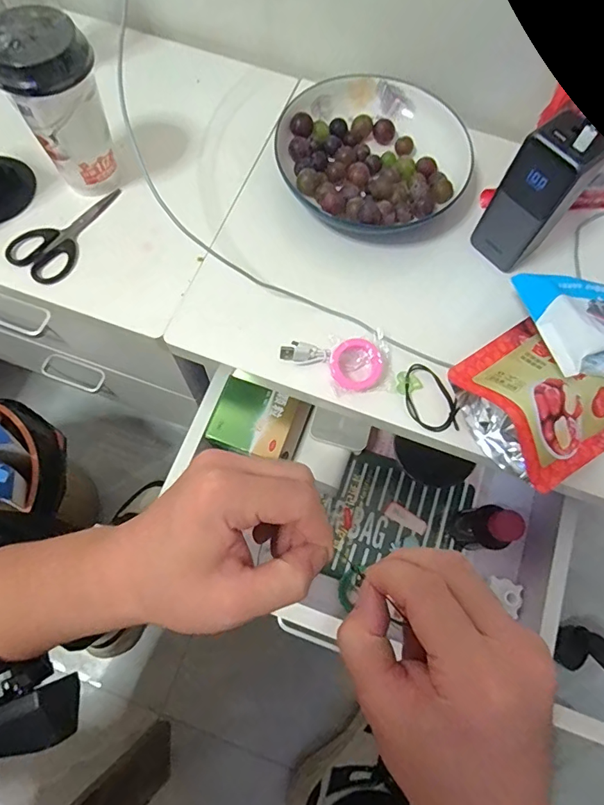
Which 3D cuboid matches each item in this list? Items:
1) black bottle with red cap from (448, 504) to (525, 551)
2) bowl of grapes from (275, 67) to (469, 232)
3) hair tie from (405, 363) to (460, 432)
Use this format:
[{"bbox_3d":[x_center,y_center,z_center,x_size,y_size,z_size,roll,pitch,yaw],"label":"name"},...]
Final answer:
[{"bbox_3d":[0.187,0.130,0.471,0.032,0.098,0.039,-41,77,-15],"label":"black bottle with red cap"},{"bbox_3d":[0.072,-0.255,0.483,0.185,0.054,0.190,1,70,-2],"label":"bowl of grapes"},{"bbox_3d":[0.114,-0.002,0.410,0.043,0.012,0.067,-35,75,-14],"label":"hair tie"}]

